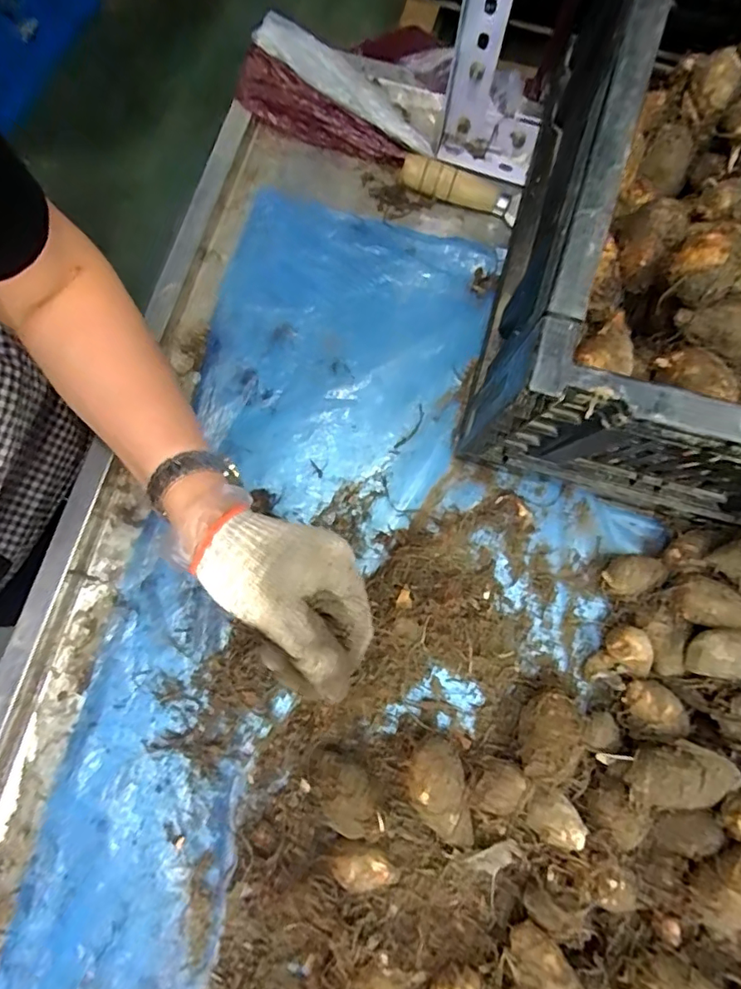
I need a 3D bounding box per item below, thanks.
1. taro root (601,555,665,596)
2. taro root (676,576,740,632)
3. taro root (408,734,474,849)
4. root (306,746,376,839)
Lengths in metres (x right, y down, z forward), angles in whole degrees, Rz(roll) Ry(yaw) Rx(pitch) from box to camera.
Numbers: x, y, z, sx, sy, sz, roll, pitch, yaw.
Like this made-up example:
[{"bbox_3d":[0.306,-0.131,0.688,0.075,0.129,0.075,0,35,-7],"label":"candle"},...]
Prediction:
[{"bbox_3d":[0.202,0.062,0.416,0.043,0.027,0.028,-13,78,-4],"label":"taro root"},{"bbox_3d":[0.249,0.081,0.392,0.049,0.033,0.034,19,74,26],"label":"taro root"},{"bbox_3d":[0.047,0.208,0.377,0.038,0.033,0.070,-8,78,-3],"label":"taro root"},{"bbox_3d":[-0.020,0.206,0.376,0.038,0.035,0.055,-39,81,-9],"label":"root"}]

